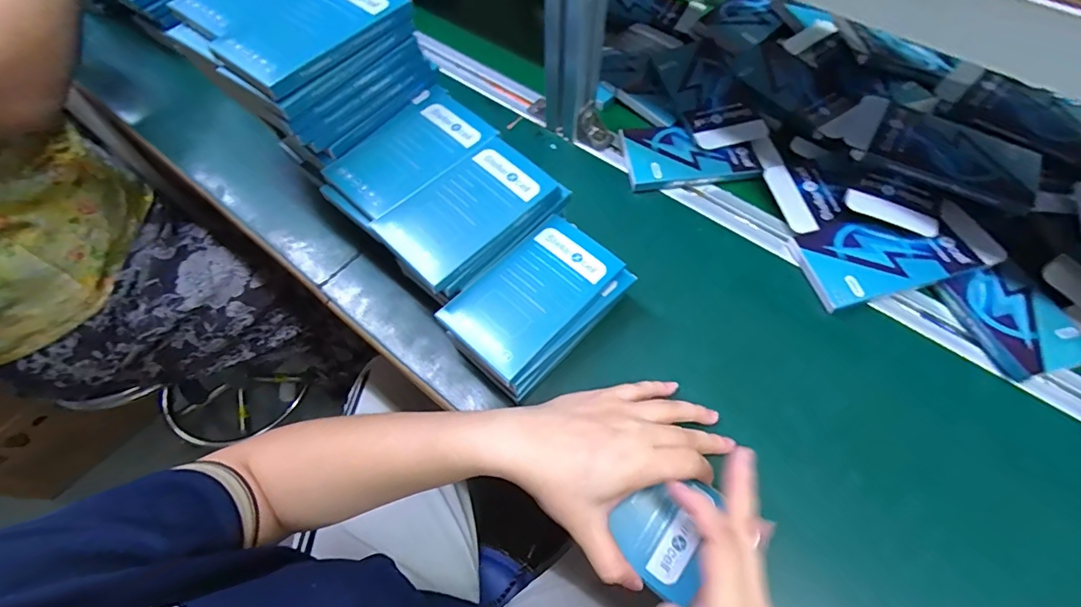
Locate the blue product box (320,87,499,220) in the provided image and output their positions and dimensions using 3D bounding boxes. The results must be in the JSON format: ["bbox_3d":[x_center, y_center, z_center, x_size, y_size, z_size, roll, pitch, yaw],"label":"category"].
[{"bbox_3d":[-0.110,-0.131,0.389,0.087,0.012,0.135,40,72,19],"label":"blue product box"}]

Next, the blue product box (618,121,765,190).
[{"bbox_3d":[0.152,-0.156,0.472,0.125,0.015,0.077,-6,60,-1],"label":"blue product box"}]

